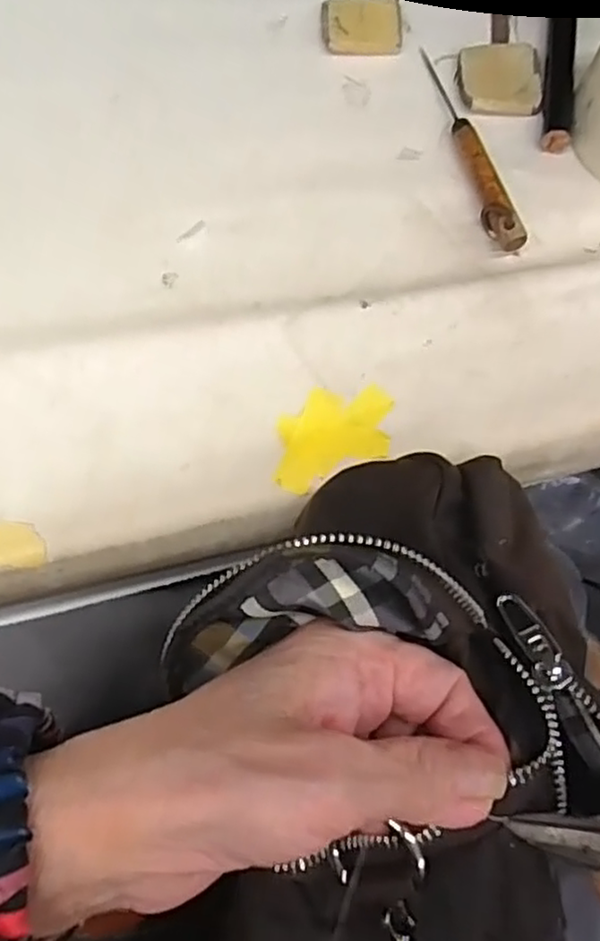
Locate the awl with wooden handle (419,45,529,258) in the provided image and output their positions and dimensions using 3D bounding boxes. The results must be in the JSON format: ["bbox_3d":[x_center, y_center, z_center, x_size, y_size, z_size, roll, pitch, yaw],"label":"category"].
[{"bbox_3d":[0.078,-0.152,0.309,0.012,0.014,0.115,-15,77,-5],"label":"awl with wooden handle"}]

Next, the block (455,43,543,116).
[{"bbox_3d":[0.096,-0.190,0.322,0.039,0.006,0.041,-1,76,-2],"label":"block"}]

